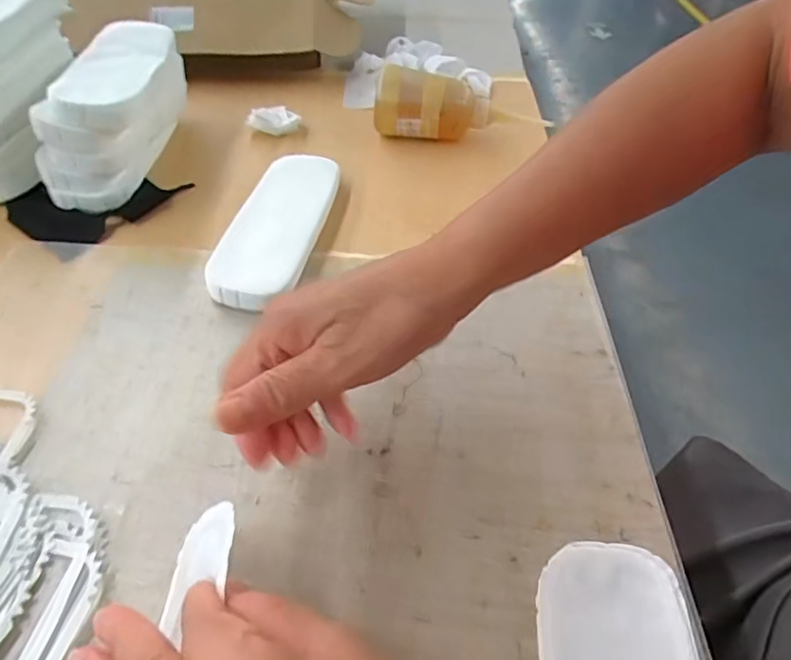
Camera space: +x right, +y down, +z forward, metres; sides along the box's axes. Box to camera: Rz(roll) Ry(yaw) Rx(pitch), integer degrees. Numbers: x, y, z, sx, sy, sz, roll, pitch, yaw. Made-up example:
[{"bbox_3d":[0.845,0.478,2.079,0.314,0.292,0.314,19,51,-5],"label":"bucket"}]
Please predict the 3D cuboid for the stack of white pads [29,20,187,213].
[{"bbox_3d":[-0.255,-0.201,0.520,0.092,0.100,0.182,-1,46,-3],"label":"stack of white pads"}]

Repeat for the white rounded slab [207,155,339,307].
[{"bbox_3d":[-0.092,-0.086,0.454,0.063,0.033,0.175,10,47,8],"label":"white rounded slab"}]

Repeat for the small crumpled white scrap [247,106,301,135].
[{"bbox_3d":[-0.128,-0.222,0.590,0.051,0.021,0.029,-6,46,-7],"label":"small crumpled white scrap"}]

